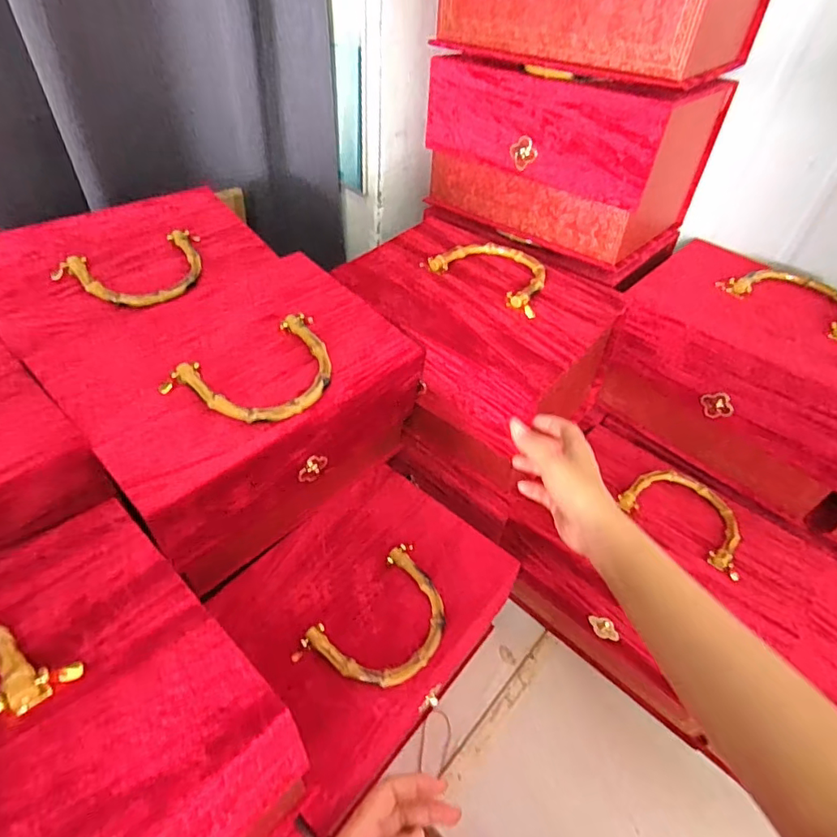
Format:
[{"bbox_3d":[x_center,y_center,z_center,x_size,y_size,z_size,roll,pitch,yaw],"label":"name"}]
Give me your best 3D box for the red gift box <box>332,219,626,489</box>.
[{"bbox_3d":[0.066,-0.105,0.653,0.296,0.167,0.223,35,53,26],"label":"red gift box"}]

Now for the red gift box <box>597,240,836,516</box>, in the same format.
[{"bbox_3d":[0.412,-0.054,0.654,0.291,0.195,0.195,34,52,26],"label":"red gift box"}]

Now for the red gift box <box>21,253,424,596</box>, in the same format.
[{"bbox_3d":[-0.182,-0.013,0.557,0.221,0.174,0.296,35,53,26],"label":"red gift box"}]

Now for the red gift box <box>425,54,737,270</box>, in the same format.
[{"bbox_3d":[0.196,-0.357,0.672,0.314,0.191,0.211,34,52,24],"label":"red gift box"}]

